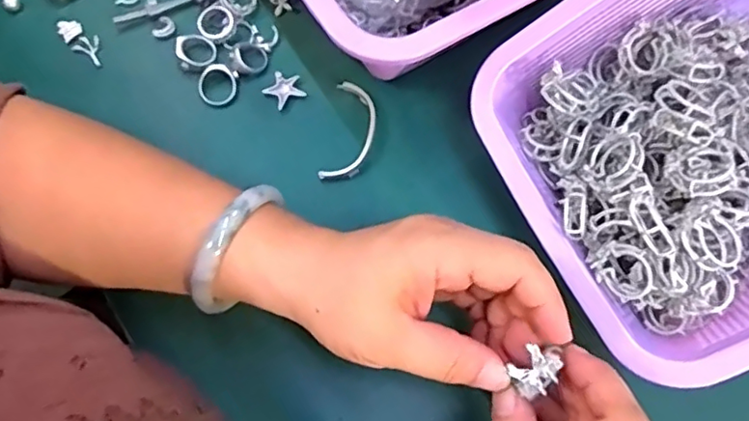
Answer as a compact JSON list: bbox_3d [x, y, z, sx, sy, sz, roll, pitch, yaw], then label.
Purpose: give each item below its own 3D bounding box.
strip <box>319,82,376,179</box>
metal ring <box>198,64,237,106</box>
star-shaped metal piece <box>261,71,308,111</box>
[{"bbox_3d":[-0.015,-0.048,0.361,0.027,0.006,0.064,10,73,2],"label":"strip"},{"bbox_3d":[-0.098,-0.078,0.368,0.024,0.006,0.024,0,73,-1],"label":"metal ring"},{"bbox_3d":[-0.057,-0.077,0.372,0.023,0.004,0.022,-33,76,-10],"label":"star-shaped metal piece"}]

